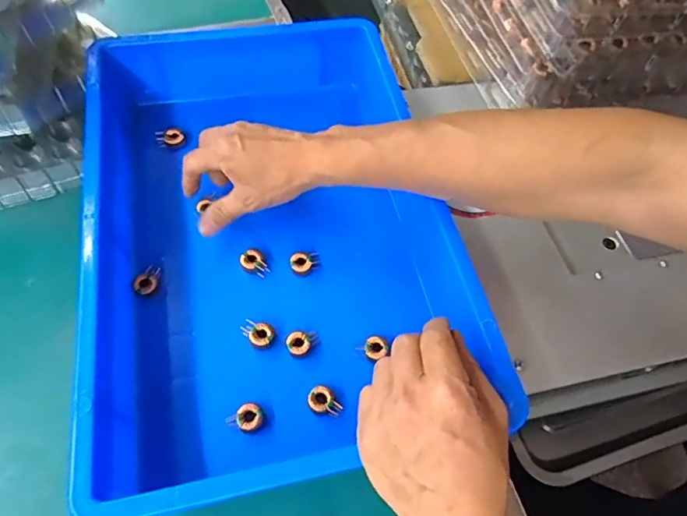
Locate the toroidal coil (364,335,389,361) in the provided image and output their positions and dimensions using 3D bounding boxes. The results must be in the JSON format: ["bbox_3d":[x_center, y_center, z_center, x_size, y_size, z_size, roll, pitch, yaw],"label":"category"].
[{"bbox_3d":[0.027,0.077,0.421,0.019,0.010,0.021,35,62,17],"label":"toroidal coil"}]

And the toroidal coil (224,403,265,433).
[{"bbox_3d":[-0.074,0.125,0.381,0.025,0.014,0.020,-39,68,-25],"label":"toroidal coil"}]

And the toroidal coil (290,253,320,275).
[{"bbox_3d":[-0.036,0.004,0.458,0.027,0.009,0.021,-5,58,-8],"label":"toroidal coil"}]

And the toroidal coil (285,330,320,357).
[{"bbox_3d":[-0.034,0.072,0.418,0.028,0.010,0.020,-19,61,-16],"label":"toroidal coil"}]

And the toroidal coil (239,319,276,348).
[{"bbox_3d":[-0.072,0.064,0.420,0.028,0.014,0.021,33,61,16],"label":"toroidal coil"}]

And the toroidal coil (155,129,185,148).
[{"bbox_3d":[-0.182,-0.125,0.518,0.029,0.015,0.016,-7,59,-9],"label":"toroidal coil"}]

